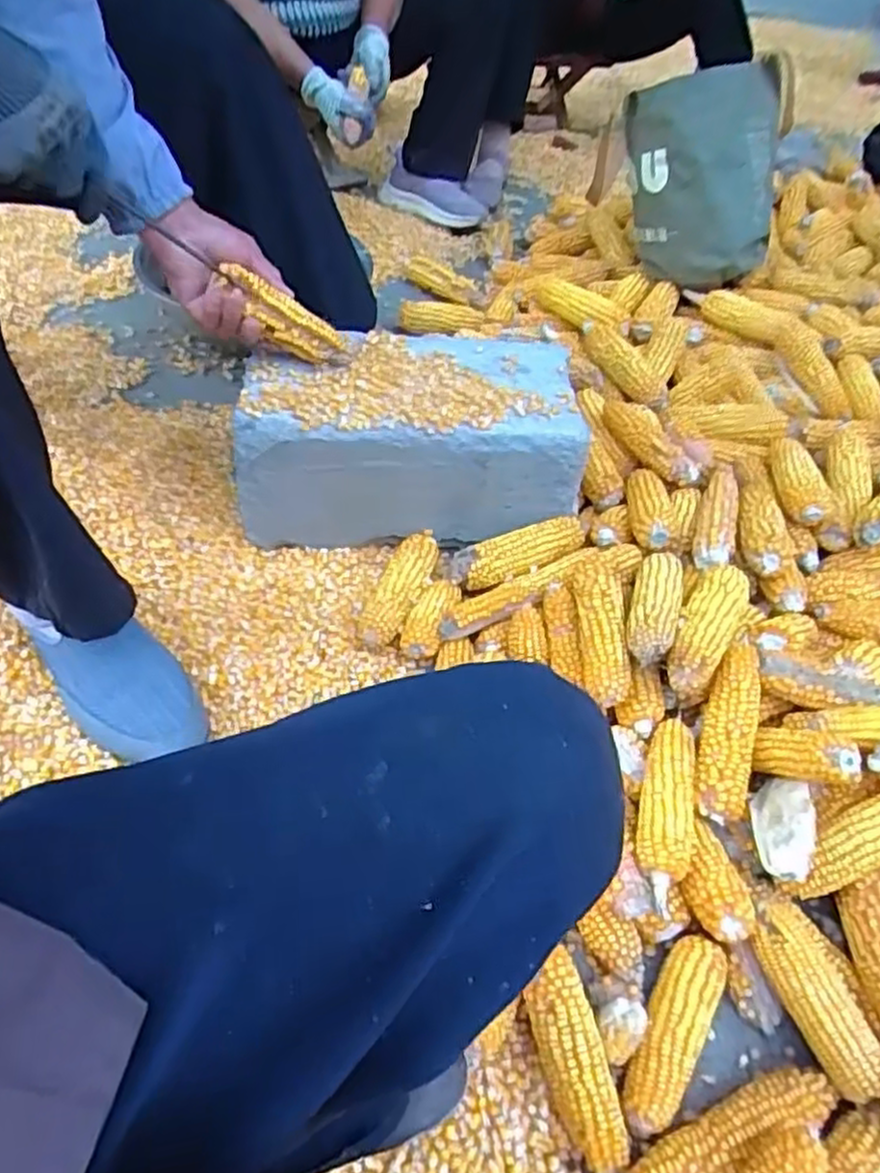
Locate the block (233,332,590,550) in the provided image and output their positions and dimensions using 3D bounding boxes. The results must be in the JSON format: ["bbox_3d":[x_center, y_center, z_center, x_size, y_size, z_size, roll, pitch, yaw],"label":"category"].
[{"bbox_3d":[-0.039,-0.168,0.915,0.386,0.174,0.185,-4,48,-9],"label":"block"}]

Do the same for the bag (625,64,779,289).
[{"bbox_3d":[0.420,-0.664,1.248,0.249,0.265,0.201,11,47,5],"label":"bag"}]

